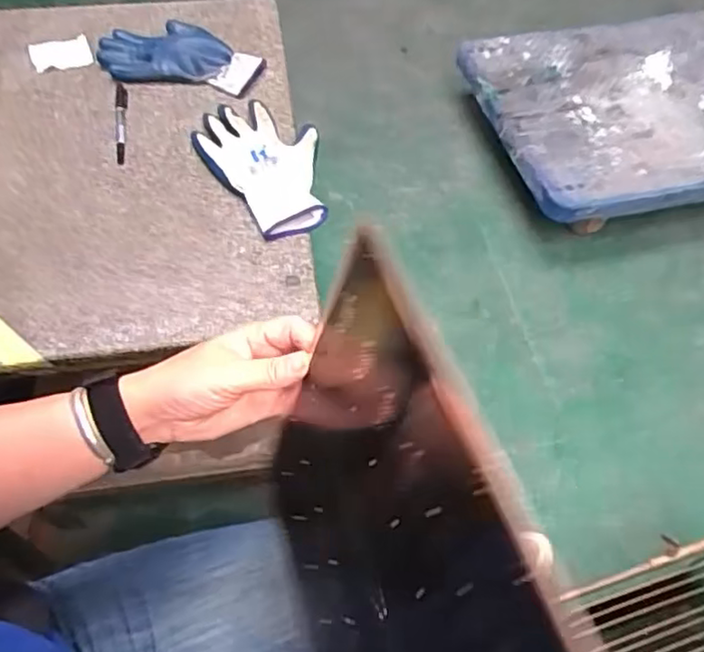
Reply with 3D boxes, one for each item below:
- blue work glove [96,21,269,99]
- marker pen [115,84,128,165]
[{"bbox_3d":[-0.230,-0.374,0.884,0.212,0.023,0.130,9,57,3],"label":"blue work glove"},{"bbox_3d":[-0.290,-0.258,0.815,0.015,0.007,0.148,-9,58,-6],"label":"marker pen"}]

